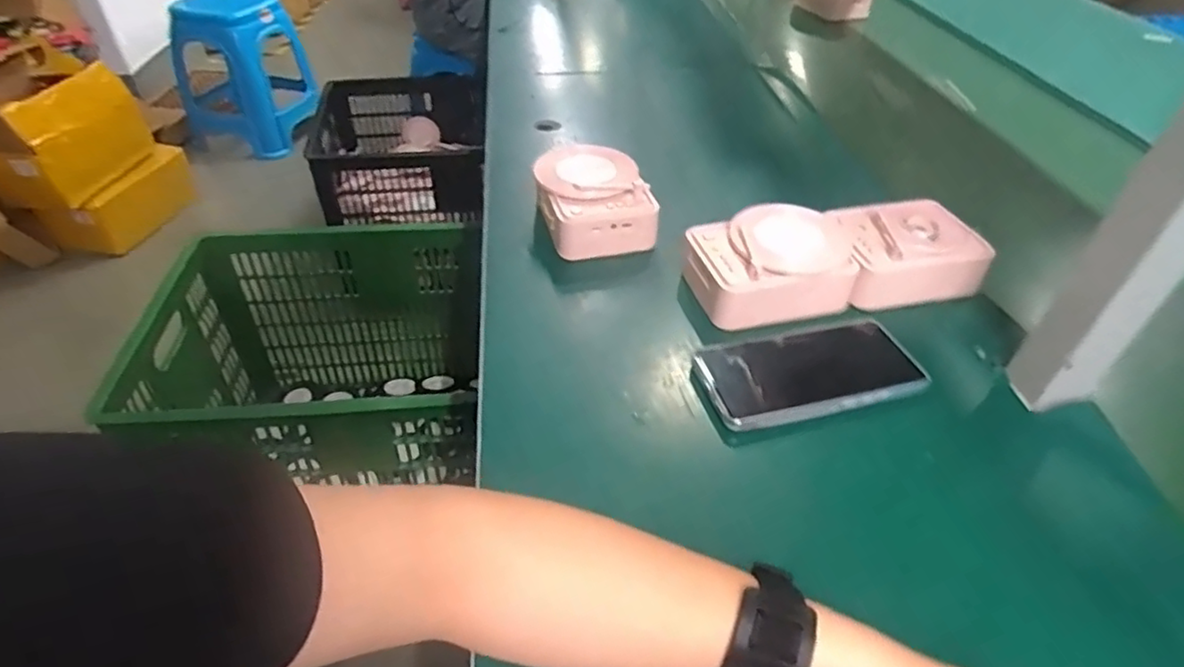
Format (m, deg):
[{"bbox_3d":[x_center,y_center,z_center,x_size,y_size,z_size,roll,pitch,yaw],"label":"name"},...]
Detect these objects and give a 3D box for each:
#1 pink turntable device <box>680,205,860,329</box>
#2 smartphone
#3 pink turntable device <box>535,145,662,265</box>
[{"bbox_3d":[0.150,-0.060,0.557,0.137,0.053,0.097,-9,43,-13],"label":"pink turntable device"},{"bbox_3d":[0.161,0.023,0.486,0.159,0.013,0.088,-10,43,-14],"label":"smartphone"},{"bbox_3d":[-0.003,-0.132,0.637,0.097,0.059,0.133,-11,43,-15],"label":"pink turntable device"}]

